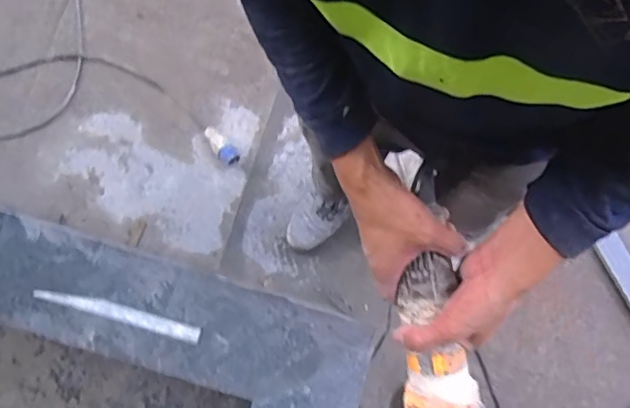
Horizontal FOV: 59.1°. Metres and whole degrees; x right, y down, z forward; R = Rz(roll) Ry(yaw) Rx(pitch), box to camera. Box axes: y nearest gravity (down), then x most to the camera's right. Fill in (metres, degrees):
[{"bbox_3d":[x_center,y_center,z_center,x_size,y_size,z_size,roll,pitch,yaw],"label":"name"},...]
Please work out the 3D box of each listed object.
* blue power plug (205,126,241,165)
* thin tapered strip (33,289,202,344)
[{"bbox_3d":[-0.247,-0.152,1.458,0.051,0.041,0.124,-37,84,-11],"label":"blue power plug"},{"bbox_3d":[-0.343,0.188,0.965,0.290,0.007,0.030,16,79,1],"label":"thin tapered strip"}]

